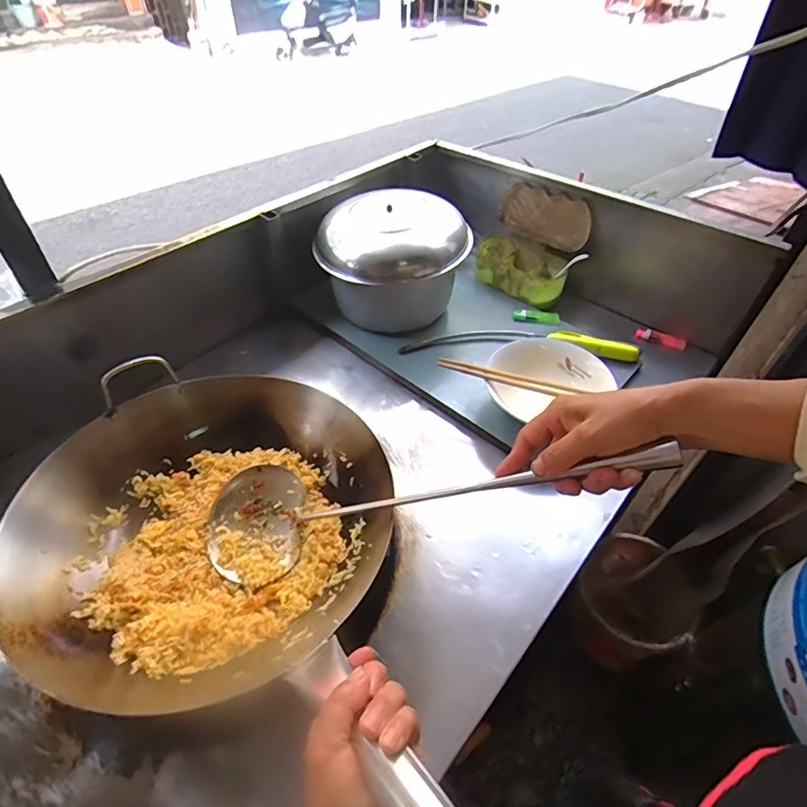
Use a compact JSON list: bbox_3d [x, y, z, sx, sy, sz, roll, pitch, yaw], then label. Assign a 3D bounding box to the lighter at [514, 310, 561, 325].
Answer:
[{"bbox_3d":[0.233,-0.153,0.844,0.078,0.021,0.020,11,47,9],"label":"lighter"}]

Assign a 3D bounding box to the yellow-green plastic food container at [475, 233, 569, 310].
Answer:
[{"bbox_3d":[0.213,-0.244,0.894,0.178,0.072,0.082,29,52,24],"label":"yellow-green plastic food container"}]

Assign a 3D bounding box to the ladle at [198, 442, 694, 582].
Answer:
[{"bbox_3d":[-0.004,0.090,0.453,0.465,0.071,0.115,-16,39,28],"label":"ladle"}]

